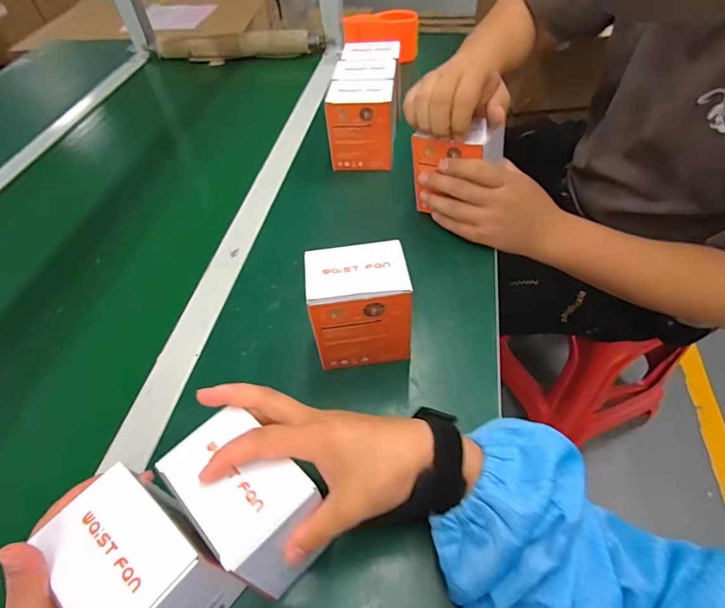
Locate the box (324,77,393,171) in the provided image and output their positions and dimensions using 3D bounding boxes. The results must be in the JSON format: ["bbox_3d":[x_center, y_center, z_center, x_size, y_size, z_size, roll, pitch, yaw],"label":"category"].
[{"bbox_3d":[-0.001,-0.250,0.612,0.098,0.099,0.063,3,51,8],"label":"box"}]

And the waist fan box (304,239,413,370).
[{"bbox_3d":[0.000,0.006,0.407,0.090,0.108,0.070,-7,50,-1],"label":"waist fan box"}]

